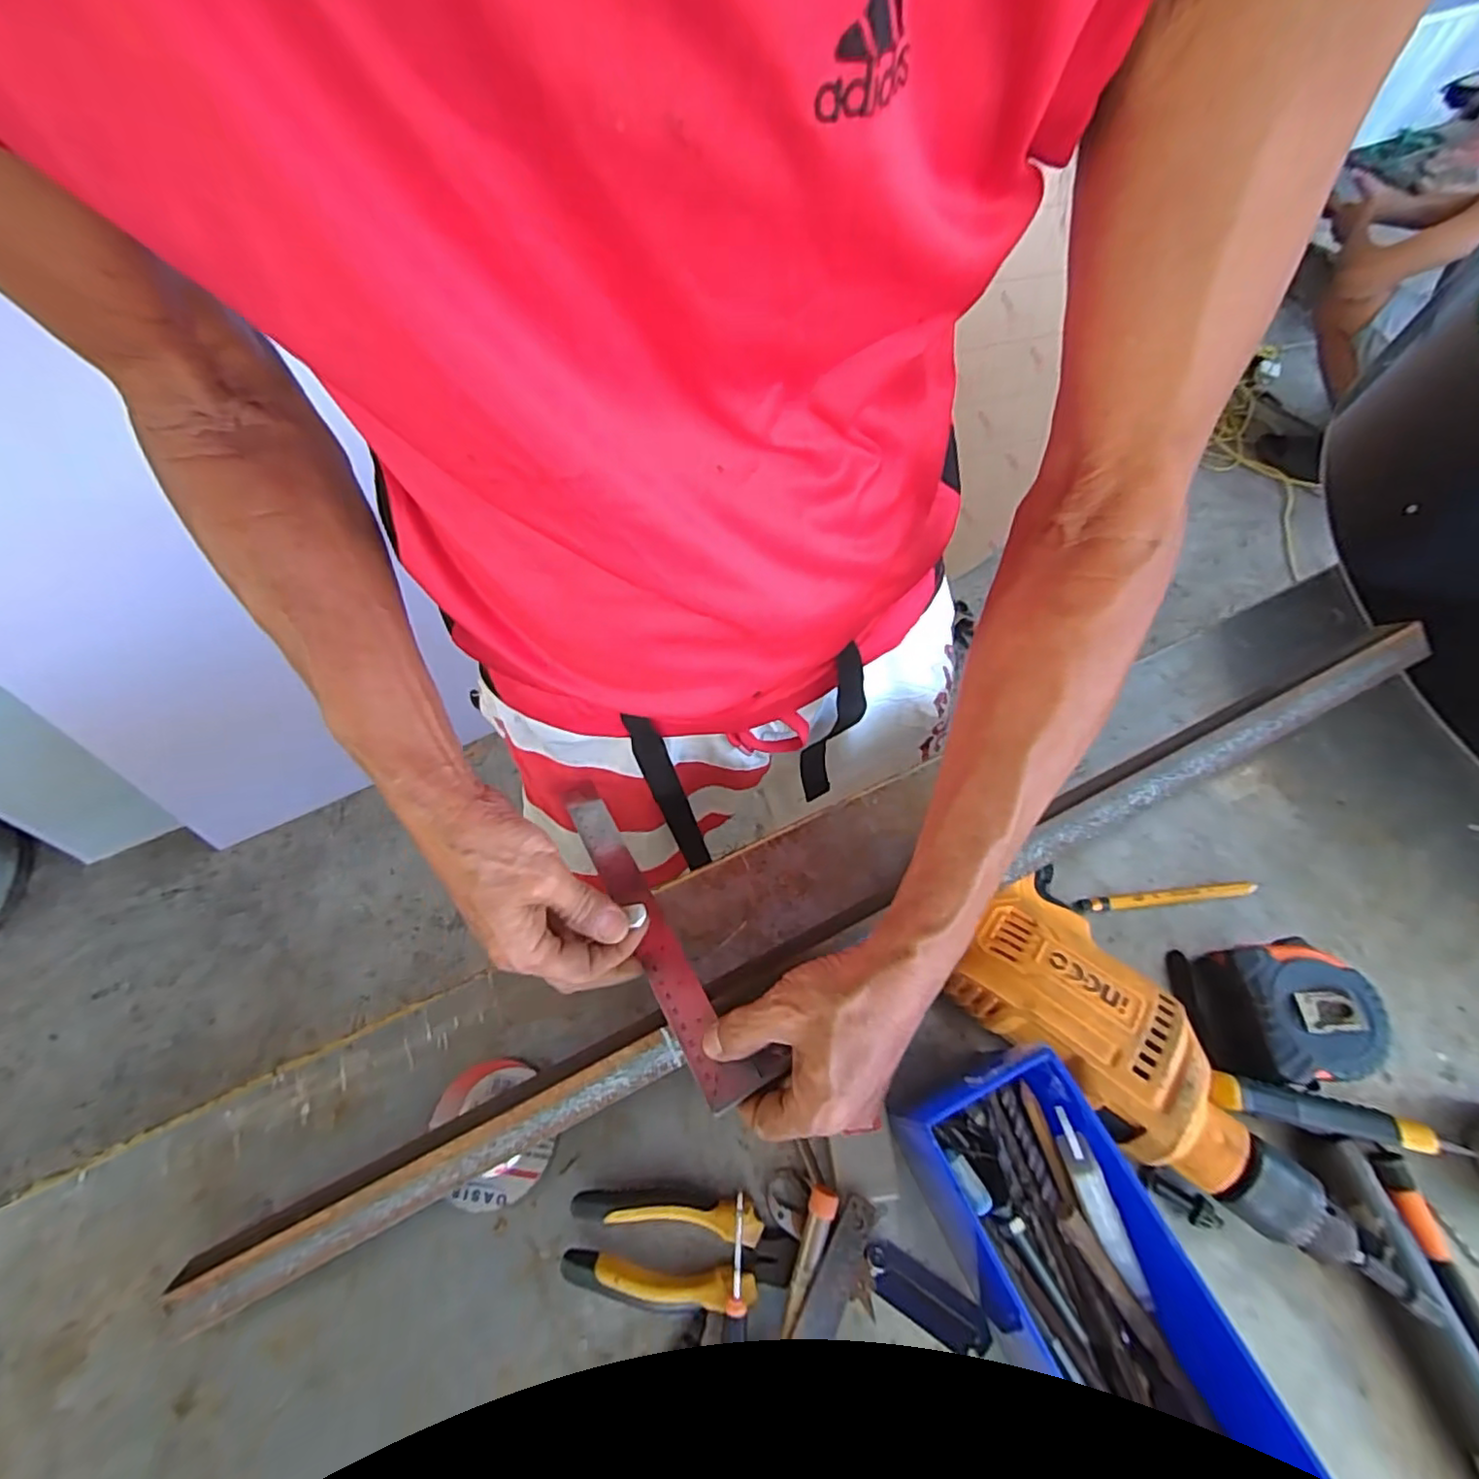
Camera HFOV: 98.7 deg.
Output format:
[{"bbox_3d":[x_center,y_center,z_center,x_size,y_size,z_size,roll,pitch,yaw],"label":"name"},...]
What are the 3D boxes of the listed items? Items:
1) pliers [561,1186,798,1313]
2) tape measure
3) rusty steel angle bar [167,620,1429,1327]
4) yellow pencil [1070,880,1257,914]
[{"bbox_3d":[-0.032,0.279,0.351,0.121,0.028,0.050,7,63,4],"label":"pliers"},{"bbox_3d":[0.342,0.168,0.396,0.087,0.043,0.084,6,63,4],"label":"tape measure"},{"bbox_3d":[0.087,0.115,0.399,0.851,0.024,0.031,-25,65,-7],"label":"rusty steel angle bar"},{"bbox_3d":[0.300,0.111,0.448,0.127,0.012,0.010,-6,63,-2],"label":"yellow pencil"}]

